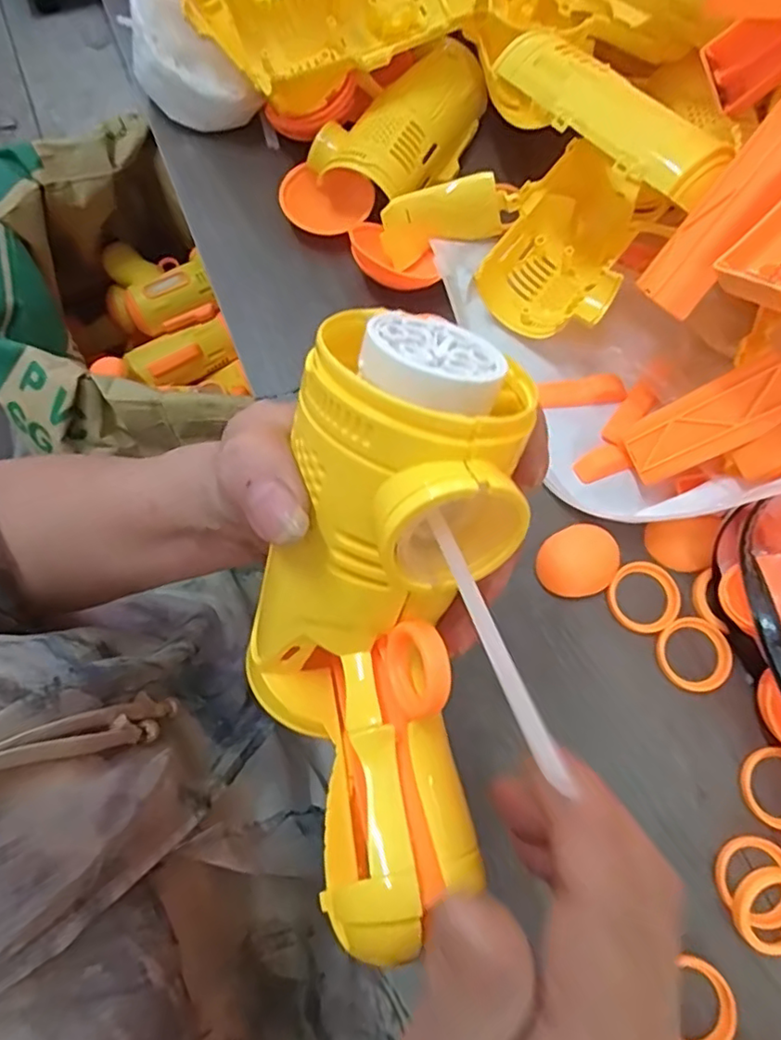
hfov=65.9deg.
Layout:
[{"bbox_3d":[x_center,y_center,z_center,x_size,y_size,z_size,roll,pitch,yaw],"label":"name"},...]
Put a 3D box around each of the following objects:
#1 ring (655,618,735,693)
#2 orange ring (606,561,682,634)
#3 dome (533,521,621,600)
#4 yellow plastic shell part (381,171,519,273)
[{"bbox_3d":[0.150,0.067,0.296,0.035,0.004,0.035,0,73,0],"label":"ring"},{"bbox_3d":[0.128,0.039,0.304,0.035,0.004,0.035,0,73,0],"label":"orange ring"},{"bbox_3d":[0.096,0.021,0.308,0.042,0.005,0.034,-30,75,-9],"label":"dome"},{"bbox_3d":[0.031,-0.168,0.334,0.072,0.034,0.008,-15,39,11],"label":"yellow plastic shell part"}]

